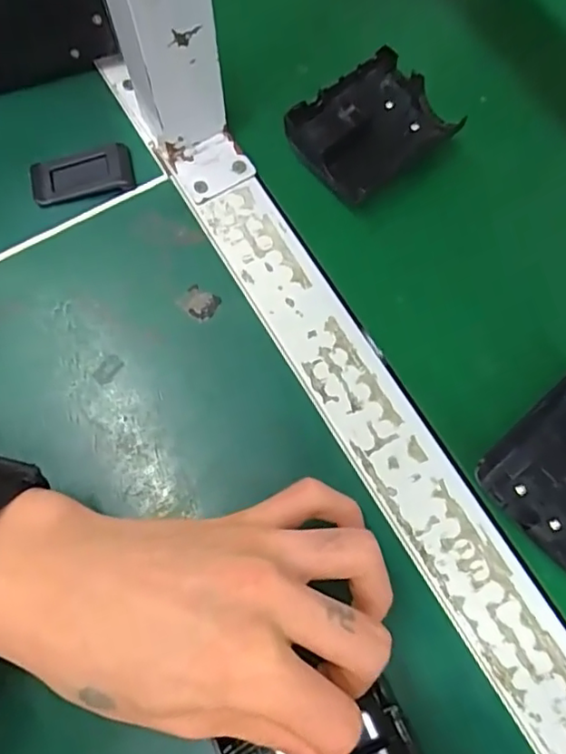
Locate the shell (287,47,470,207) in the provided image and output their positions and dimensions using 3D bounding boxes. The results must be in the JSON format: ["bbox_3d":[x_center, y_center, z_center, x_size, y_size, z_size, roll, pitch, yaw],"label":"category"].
[{"bbox_3d":[0.048,-0.138,0.328,0.083,0.022,0.064,-37,76,-11],"label":"shell"}]

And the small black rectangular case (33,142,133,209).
[{"bbox_3d":[-0.113,-0.113,0.327,0.055,0.006,0.029,-12,73,-4],"label":"small black rectangular case"}]

